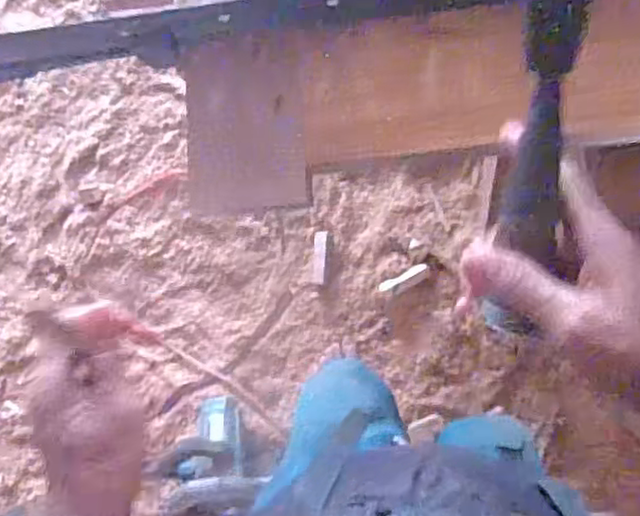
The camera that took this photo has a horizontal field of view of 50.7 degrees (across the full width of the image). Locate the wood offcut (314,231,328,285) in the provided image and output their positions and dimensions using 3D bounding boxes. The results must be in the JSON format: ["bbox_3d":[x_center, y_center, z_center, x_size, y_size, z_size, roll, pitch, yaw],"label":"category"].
[{"bbox_3d":[0.001,-0.001,1.420,0.028,0.010,0.111,2,83,11],"label":"wood offcut"}]

